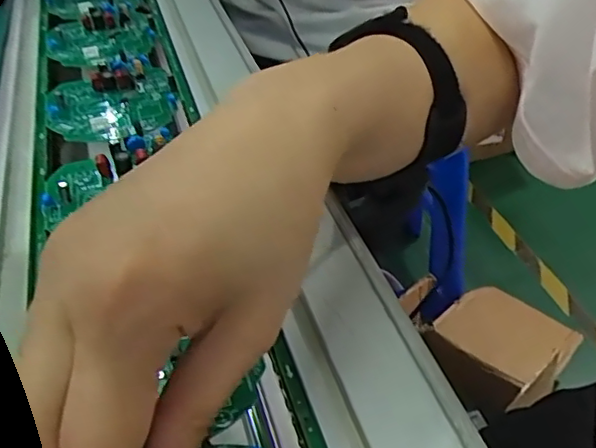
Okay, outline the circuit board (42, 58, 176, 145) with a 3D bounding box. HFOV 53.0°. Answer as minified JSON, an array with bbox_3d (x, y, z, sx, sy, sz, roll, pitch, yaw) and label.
[{"bbox_3d":[-0.119,-0.077,0.376,0.076,0.014,0.084,-15,39,-13],"label":"circuit board"}]

